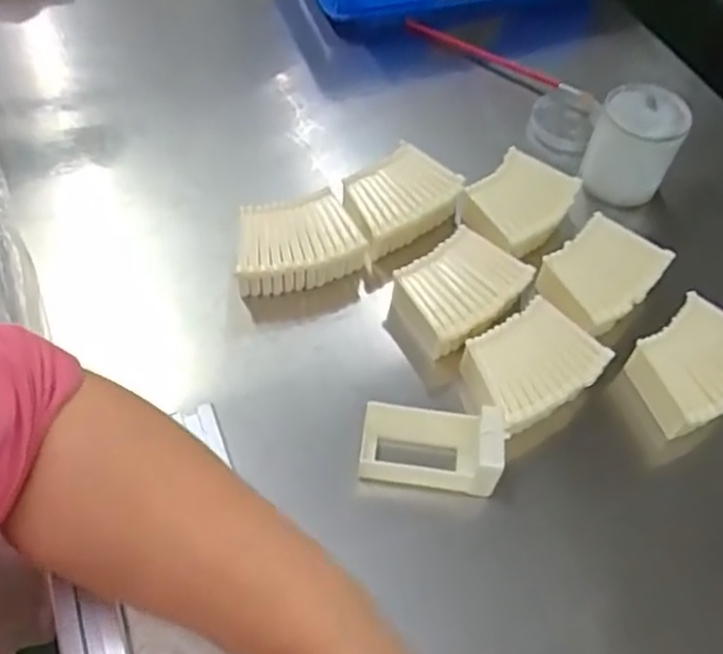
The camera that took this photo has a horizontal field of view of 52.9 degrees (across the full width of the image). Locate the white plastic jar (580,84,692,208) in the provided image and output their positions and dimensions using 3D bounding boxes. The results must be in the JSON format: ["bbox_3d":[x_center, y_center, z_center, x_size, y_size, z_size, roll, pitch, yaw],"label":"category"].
[{"bbox_3d":[0.267,-0.176,0.721,0.081,0.089,0.087,21,55,10],"label":"white plastic jar"}]

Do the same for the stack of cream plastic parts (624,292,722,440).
[{"bbox_3d":[0.274,0.028,0.590,0.112,0.040,0.082,-34,64,-26],"label":"stack of cream plastic parts"}]

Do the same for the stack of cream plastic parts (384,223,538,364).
[{"bbox_3d":[0.082,-0.024,0.633,0.111,0.056,0.086,-35,64,-26],"label":"stack of cream plastic parts"}]

